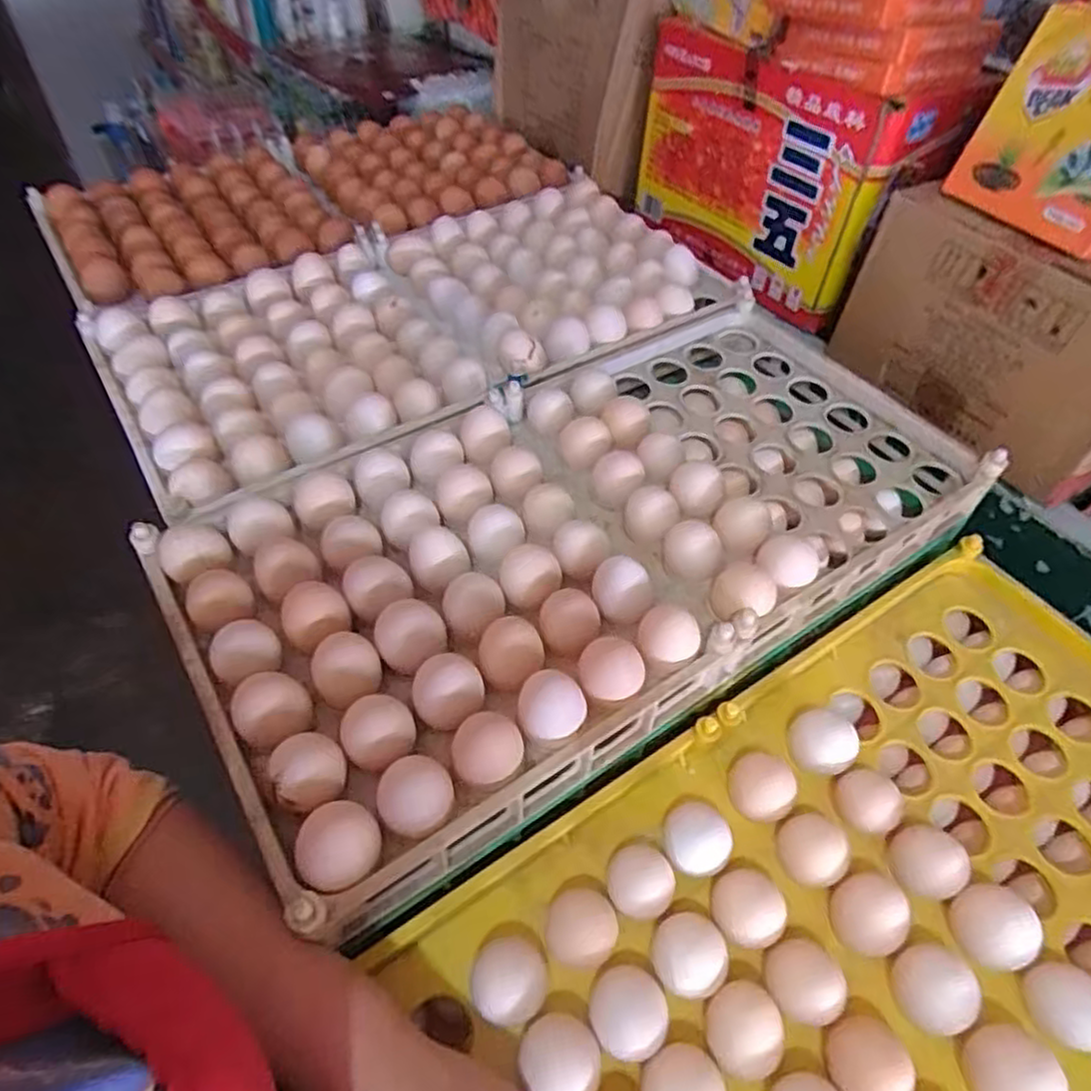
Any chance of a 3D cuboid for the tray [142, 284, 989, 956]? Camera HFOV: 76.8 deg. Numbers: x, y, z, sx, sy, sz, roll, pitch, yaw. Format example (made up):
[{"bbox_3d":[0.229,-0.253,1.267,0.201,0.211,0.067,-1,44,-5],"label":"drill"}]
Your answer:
[{"bbox_3d":[0.042,-0.022,0.528,0.590,0.060,0.296,-27,57,-22],"label":"tray"}]

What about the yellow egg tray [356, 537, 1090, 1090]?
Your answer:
[{"bbox_3d":[0.189,0.223,0.412,0.579,0.063,0.288,-27,57,-22],"label":"yellow egg tray"}]

